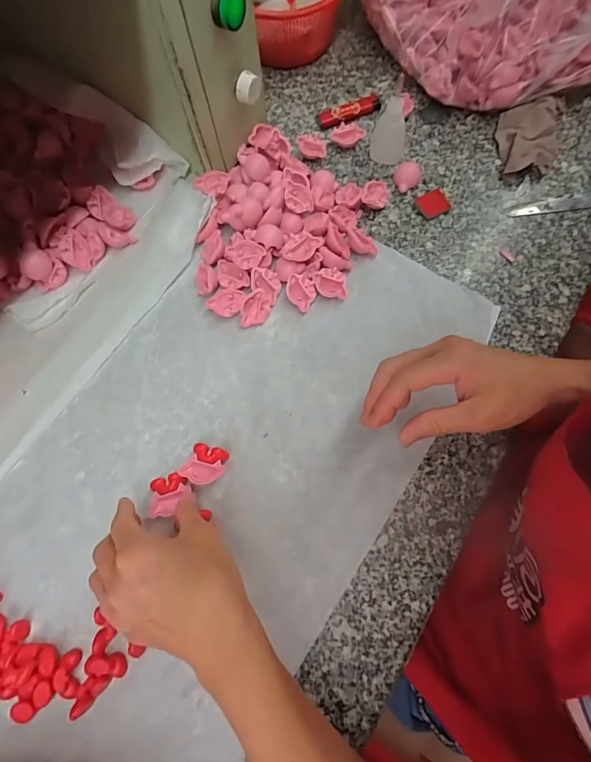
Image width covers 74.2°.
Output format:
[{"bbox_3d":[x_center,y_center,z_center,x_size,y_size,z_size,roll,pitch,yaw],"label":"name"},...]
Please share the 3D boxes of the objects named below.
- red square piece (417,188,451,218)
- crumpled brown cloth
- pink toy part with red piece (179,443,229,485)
[{"bbox_3d":[0.147,-0.189,0.417,0.032,0.005,0.030,-29,74,-8],"label":"red square piece"},{"bbox_3d":[0.257,-0.275,0.432,0.063,0.022,0.115,18,74,7],"label":"crumpled brown cloth"},{"bbox_3d":[-0.078,0.073,0.340,0.035,0.016,0.033,15,73,6],"label":"pink toy part with red piece"}]

